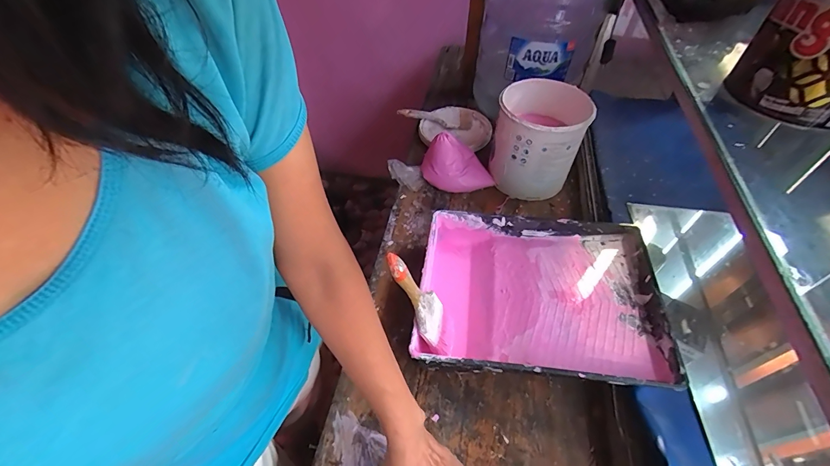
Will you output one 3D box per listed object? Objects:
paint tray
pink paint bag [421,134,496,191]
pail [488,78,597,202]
[{"bbox_3d":[0.186,0.104,0.601,0.348,0.088,0.275,7,50,6],"label":"paint tray"},{"bbox_3d":[0.094,-0.157,0.812,0.152,0.072,0.099,5,50,4],"label":"pink paint bag"},{"bbox_3d":[0.251,-0.191,0.787,0.176,0.187,0.159,27,54,21],"label":"pail"}]

